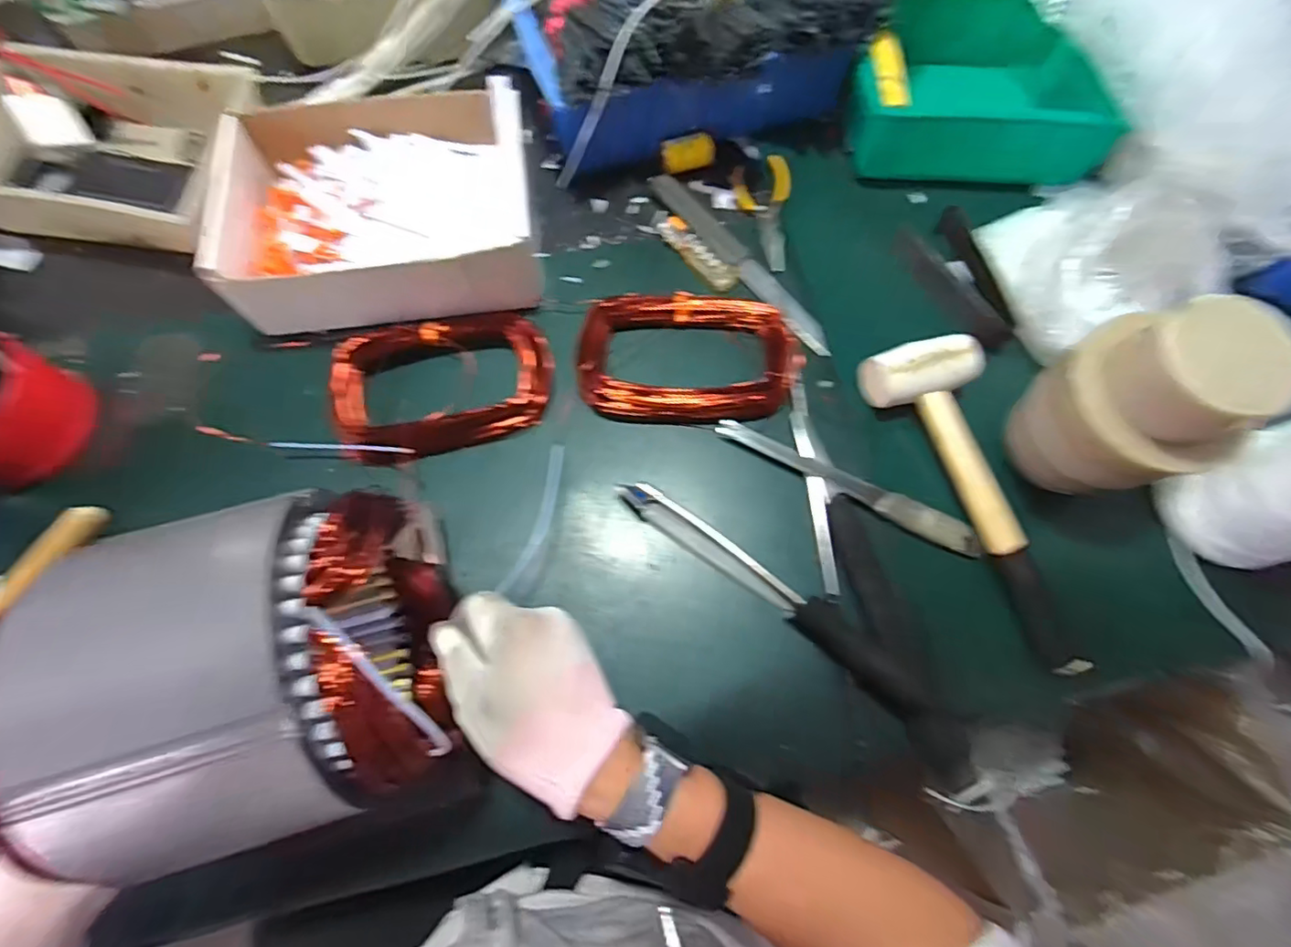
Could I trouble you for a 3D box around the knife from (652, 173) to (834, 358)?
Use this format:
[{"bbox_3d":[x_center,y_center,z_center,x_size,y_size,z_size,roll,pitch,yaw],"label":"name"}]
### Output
[{"bbox_3d":[0.084,-0.195,0.526,0.029,0.011,0.235,-35,76,-12],"label":"knife"}]

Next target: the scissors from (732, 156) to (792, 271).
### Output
[{"bbox_3d":[0.112,-0.244,0.540,0.050,0.017,0.122,-1,71,-2],"label":"scissors"}]

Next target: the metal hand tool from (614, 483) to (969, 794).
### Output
[{"bbox_3d":[0.108,0.099,0.414,0.303,0.023,0.042,39,75,11],"label":"metal hand tool"}]

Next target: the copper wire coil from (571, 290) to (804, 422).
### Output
[{"bbox_3d":[0.038,-0.097,0.479,0.181,0.025,0.108,-3,71,-3],"label":"copper wire coil"}]

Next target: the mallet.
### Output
[{"bbox_3d":[0.264,0.013,0.434,0.087,0.046,0.262,-23,73,-9],"label":"mallet"}]

